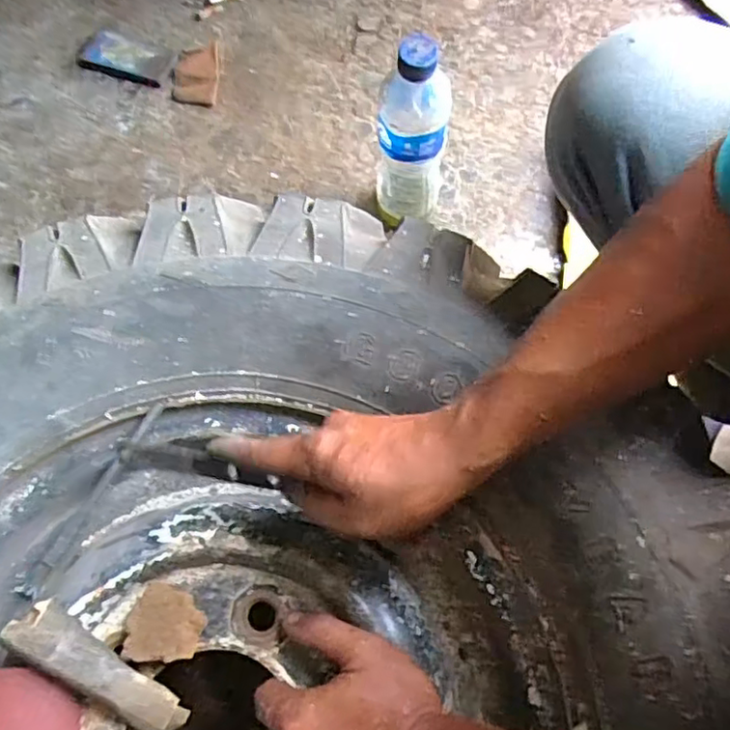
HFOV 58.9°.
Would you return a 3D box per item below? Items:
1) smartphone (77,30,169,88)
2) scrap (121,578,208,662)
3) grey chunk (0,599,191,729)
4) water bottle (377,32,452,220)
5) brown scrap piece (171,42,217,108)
[{"bbox_3d":[-0.301,-0.383,0.806,0.110,0.008,0.061,16,74,7],"label":"smartphone"},{"bbox_3d":[-0.133,0.173,0.432,0.051,0.006,0.050,11,47,10],"label":"scrap"},{"bbox_3d":[-0.169,0.196,0.412,0.122,0.018,0.028,36,74,-4],"label":"grey chunk"},{"bbox_3d":[0.050,-0.218,0.625,0.066,0.230,0.078,13,74,6],"label":"water bottle"},{"bbox_3d":[-0.209,-0.359,0.796,0.055,0.010,0.096,-3,73,1],"label":"brown scrap piece"}]

